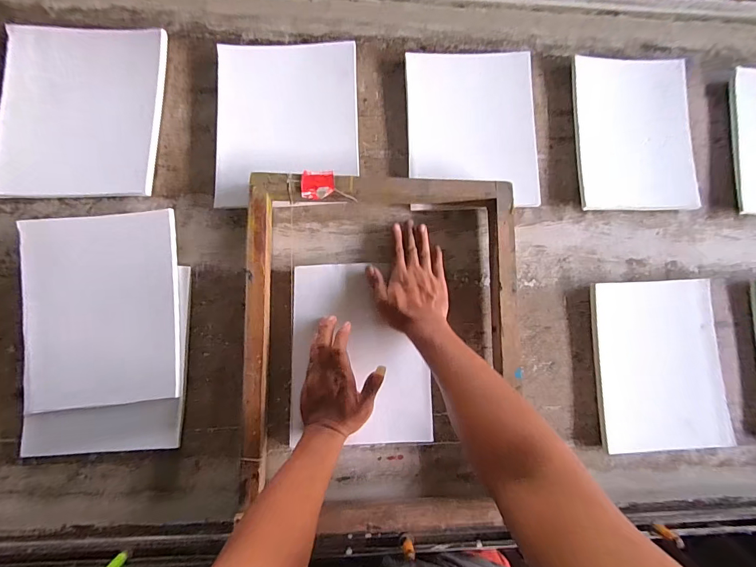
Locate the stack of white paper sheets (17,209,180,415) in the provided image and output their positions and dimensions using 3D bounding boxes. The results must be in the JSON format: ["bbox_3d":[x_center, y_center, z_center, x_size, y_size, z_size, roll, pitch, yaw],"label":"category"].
[{"bbox_3d":[-0.400,0.039,0.548,0.204,0.013,0.268,-3,89,-8],"label":"stack of white paper sheets"}]

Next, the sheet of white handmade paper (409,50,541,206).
[{"bbox_3d":[0.162,-0.256,0.644,0.218,0.031,0.268,-2,84,-5],"label":"sheet of white handmade paper"}]

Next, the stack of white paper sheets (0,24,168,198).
[{"bbox_3d":[-0.464,-0.267,0.588,0.233,0.018,0.268,0,84,-5],"label":"stack of white paper sheets"}]

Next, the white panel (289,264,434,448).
[{"bbox_3d":[-0.025,0.105,0.577,0.207,0.018,0.264,0,84,-5],"label":"white panel"}]

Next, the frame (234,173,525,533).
[{"bbox_3d":[0.016,0.086,0.576,0.415,0.062,0.512,0,84,-5],"label":"frame"}]

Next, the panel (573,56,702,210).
[{"bbox_3d":[0.456,-0.264,0.669,0.213,0.022,0.269,-1,84,-5],"label":"panel"}]

